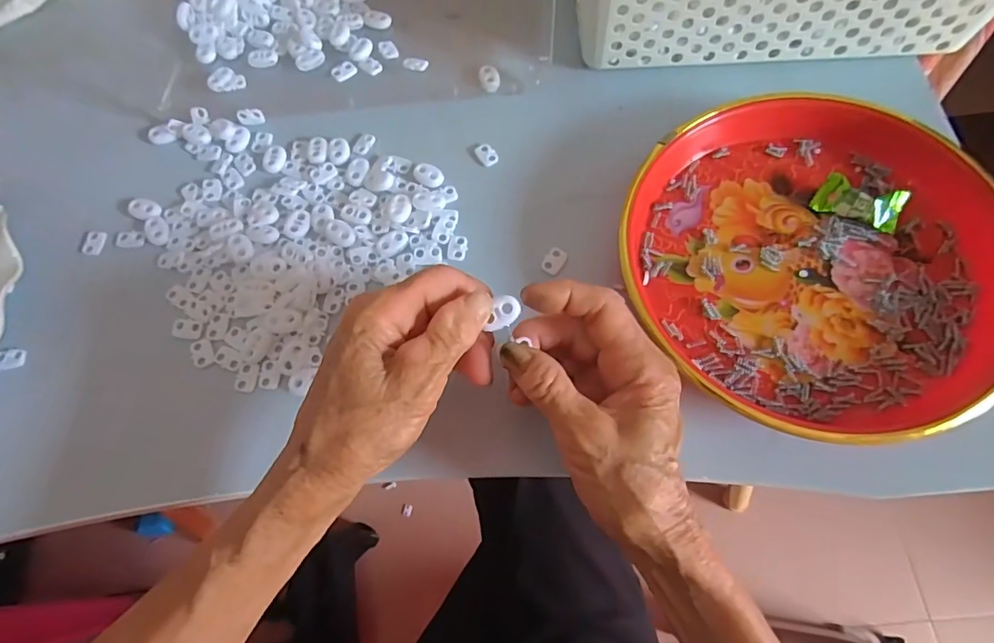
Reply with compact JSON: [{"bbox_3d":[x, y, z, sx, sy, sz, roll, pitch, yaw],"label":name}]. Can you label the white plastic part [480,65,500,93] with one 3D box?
[{"bbox_3d":[-0.005,-0.182,0.403,0.014,0.007,0.022,-12,69,-1],"label":"white plastic part"}]

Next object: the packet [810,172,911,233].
[{"bbox_3d":[0.226,-0.075,0.332,0.048,0.015,0.023,24,72,12],"label":"packet"}]

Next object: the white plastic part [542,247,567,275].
[{"bbox_3d":[0.037,-0.040,0.345,0.012,0.004,0.018,28,73,13],"label":"white plastic part"}]

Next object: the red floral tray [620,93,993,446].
[{"bbox_3d":[0.183,-0.039,0.320,0.210,0.039,0.224,-18,69,-4],"label":"red floral tray"}]

